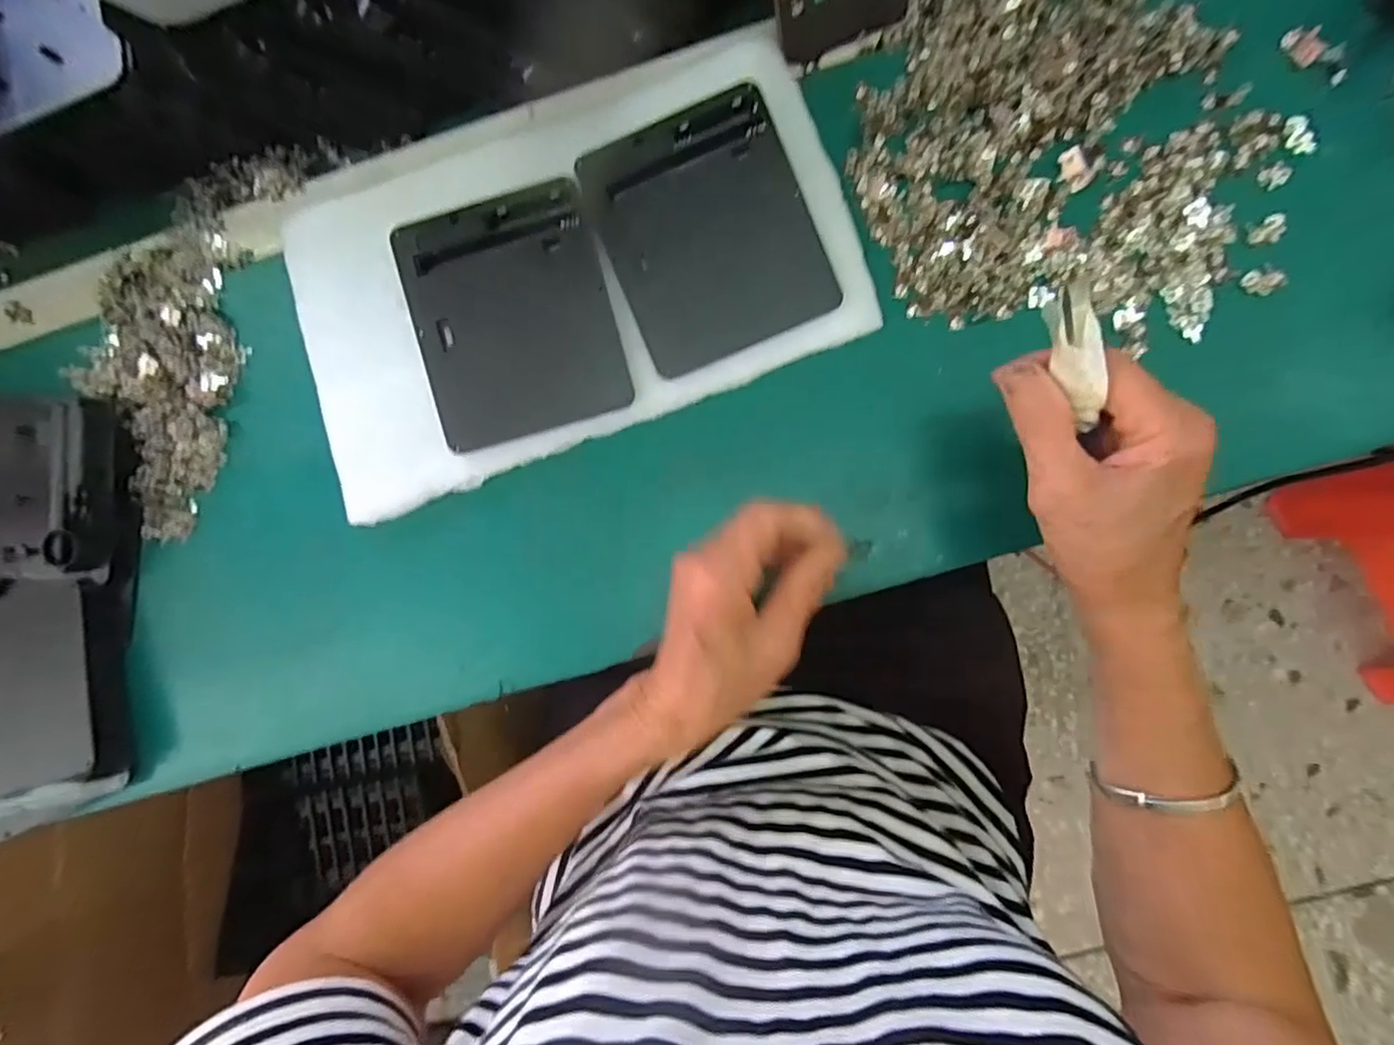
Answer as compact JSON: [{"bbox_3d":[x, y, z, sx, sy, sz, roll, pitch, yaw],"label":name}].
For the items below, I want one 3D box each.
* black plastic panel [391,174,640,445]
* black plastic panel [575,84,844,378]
[{"bbox_3d":[-0.105,-0.118,0.363,0.111,0.017,0.131,-15,86,5],"label":"black plastic panel"},{"bbox_3d":[0.007,-0.164,0.357,0.110,0.019,0.133,-22,85,4],"label":"black plastic panel"}]

